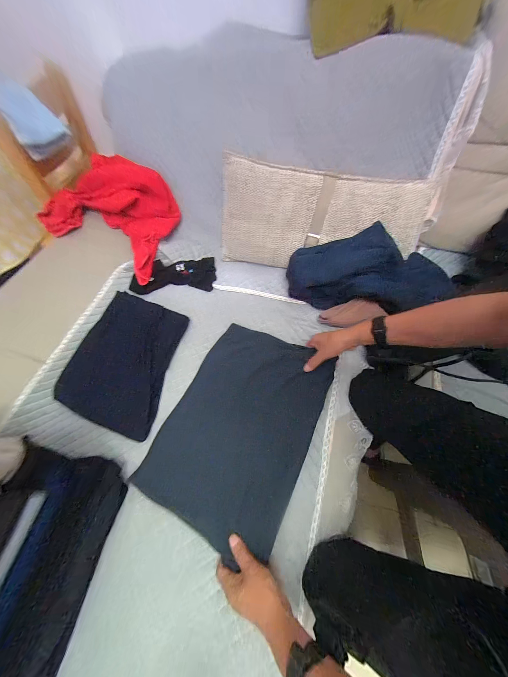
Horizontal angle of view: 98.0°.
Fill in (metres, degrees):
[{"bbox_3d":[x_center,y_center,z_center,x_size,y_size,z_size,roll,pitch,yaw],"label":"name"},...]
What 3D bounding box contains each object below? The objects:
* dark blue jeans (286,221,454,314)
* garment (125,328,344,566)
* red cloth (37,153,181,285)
[{"bbox_3d":[0.334,-0.189,0.649,0.454,0.131,0.211,5,62,10],"label":"dark blue jeans"},{"bbox_3d":[-0.032,0.197,0.522,0.327,0.049,0.456,24,66,15],"label":"garment"},{"bbox_3d":[-0.499,-0.459,0.785,0.475,0.104,0.353,29,93,-1],"label":"red cloth"}]

